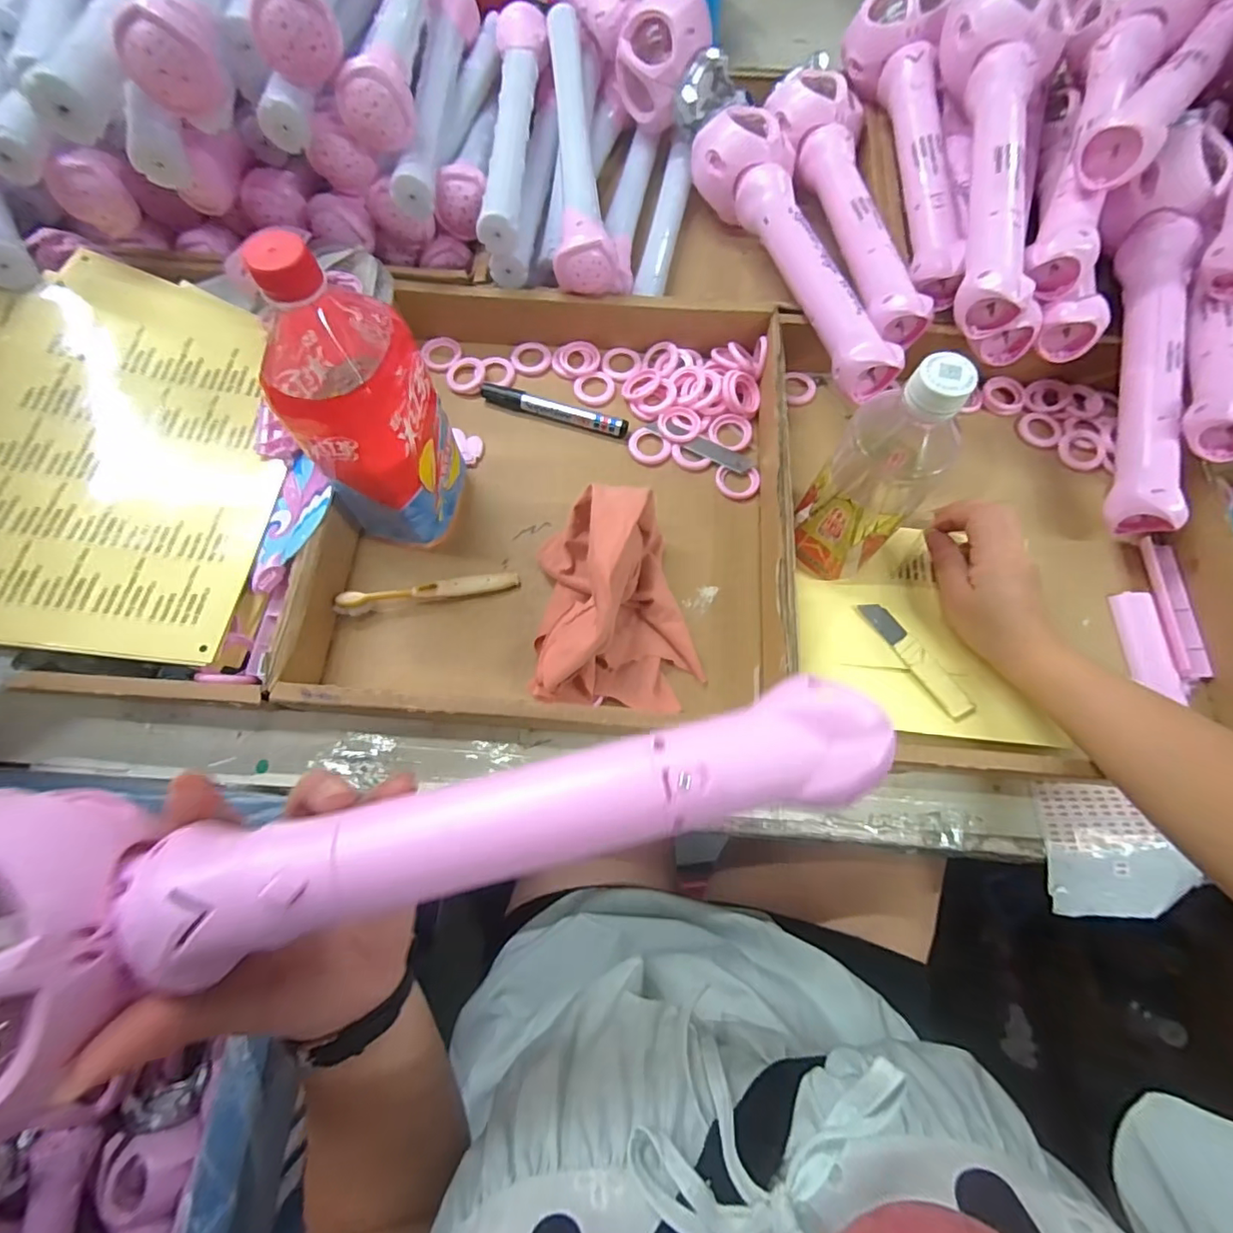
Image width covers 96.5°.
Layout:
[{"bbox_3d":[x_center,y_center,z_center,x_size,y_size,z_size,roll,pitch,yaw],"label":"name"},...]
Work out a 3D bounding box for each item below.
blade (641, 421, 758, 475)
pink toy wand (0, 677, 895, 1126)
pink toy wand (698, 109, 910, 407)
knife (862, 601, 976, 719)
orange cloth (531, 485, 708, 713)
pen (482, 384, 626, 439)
[{"bbox_3d":[0.072,-0.151,0.482,0.100,0.004,0.018,28,74,8],"label":"blade"},{"bbox_3d":[-0.075,0.079,0.185,0.350,0.034,0.081,-11,72,-9],"label":"pink toy wand"},{"bbox_3d":[0.147,-0.324,0.488,0.086,0.063,0.343,-11,72,-4],"label":"pink toy wand"},{"bbox_3d":[0.227,0.031,0.418,0.021,0.004,0.104,-31,75,-10],"label":"knife"},{"bbox_3d":[0.003,-0.014,0.396,0.114,0.085,0.148,2,71,0],"label":"orange cloth"},{"bbox_3d":[-0.057,-0.187,0.497,0.137,0.012,0.018,19,72,6],"label":"pen"}]

